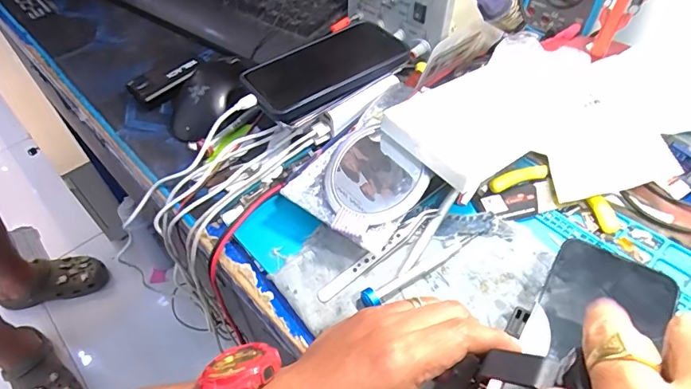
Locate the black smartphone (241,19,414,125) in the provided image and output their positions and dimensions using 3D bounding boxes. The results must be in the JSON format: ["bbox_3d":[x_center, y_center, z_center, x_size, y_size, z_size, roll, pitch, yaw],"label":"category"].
[{"bbox_3d":[-0.022,-0.128,0.443,0.153,0.018,0.087,-32,53,-17],"label":"black smartphone"}]

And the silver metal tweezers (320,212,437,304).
[{"bbox_3d":[0.028,0.045,0.350,0.117,0.013,0.011,-31,56,-21],"label":"silver metal tweezers"}]

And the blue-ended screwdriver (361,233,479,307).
[{"bbox_3d":[0.060,0.054,0.344,0.111,0.012,0.011,-28,55,-20],"label":"blue-ended screwdriver"}]

